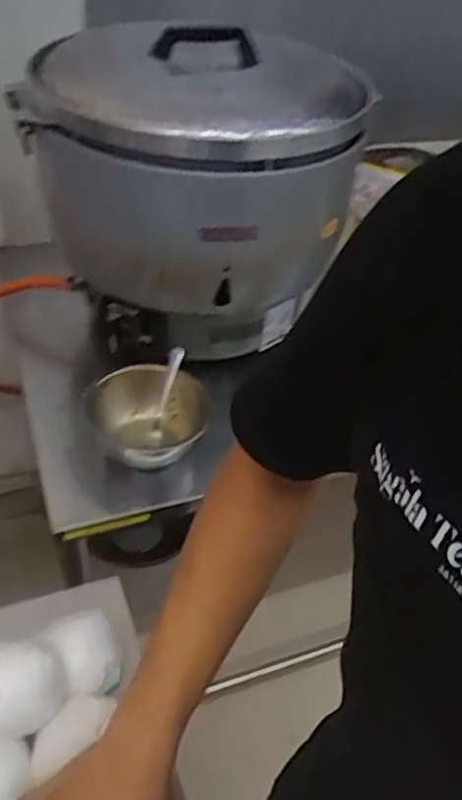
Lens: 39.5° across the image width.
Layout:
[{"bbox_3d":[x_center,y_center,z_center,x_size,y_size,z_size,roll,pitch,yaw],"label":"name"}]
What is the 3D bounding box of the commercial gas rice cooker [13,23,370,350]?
[{"bbox_3d":[-0.076,-0.278,0.904,0.329,0.391,0.357,-28,53,-32],"label":"commercial gas rice cooker"}]

